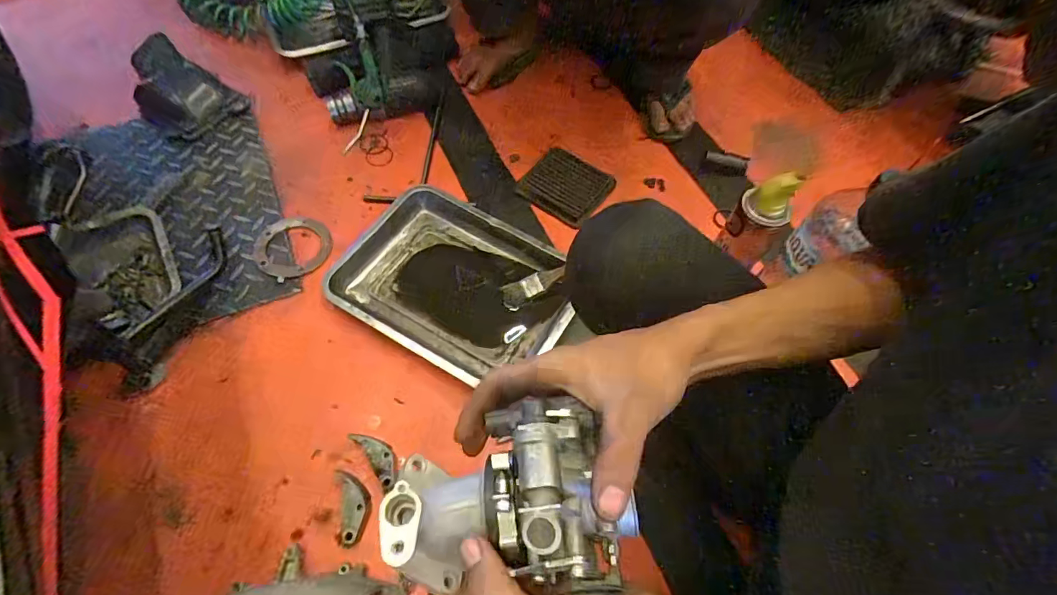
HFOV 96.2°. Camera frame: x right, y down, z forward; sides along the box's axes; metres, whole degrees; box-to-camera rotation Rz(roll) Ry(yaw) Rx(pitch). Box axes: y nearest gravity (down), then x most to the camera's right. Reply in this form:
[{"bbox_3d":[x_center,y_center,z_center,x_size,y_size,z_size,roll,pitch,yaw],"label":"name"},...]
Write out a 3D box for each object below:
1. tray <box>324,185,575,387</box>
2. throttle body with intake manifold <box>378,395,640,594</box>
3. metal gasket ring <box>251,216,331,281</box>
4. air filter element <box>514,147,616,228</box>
[{"bbox_3d":[-0.114,-0.019,0.736,0.360,0.053,0.257,27,63,13],"label":"tray"},{"bbox_3d":[-0.013,0.112,0.246,0.122,0.072,0.094,-17,62,-8],"label":"throttle body with intake manifold"},{"bbox_3d":[-0.384,-0.083,0.773,0.119,0.007,0.119,1,60,-2],"label":"metal gasket ring"},{"bbox_3d":[0.068,-0.199,0.846,0.146,0.020,0.125,29,75,-5],"label":"air filter element"}]

